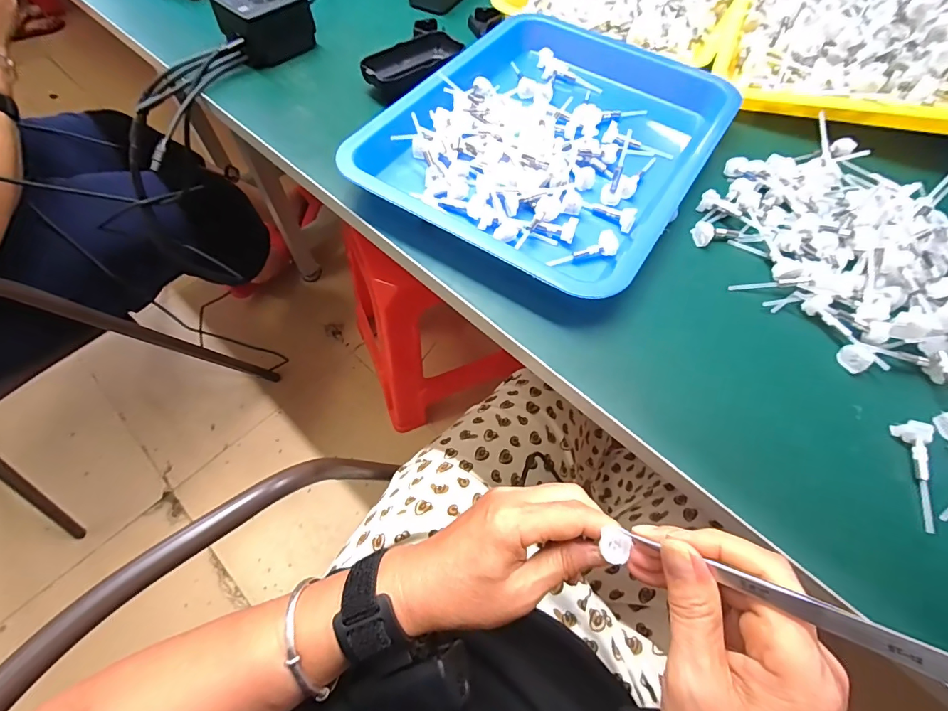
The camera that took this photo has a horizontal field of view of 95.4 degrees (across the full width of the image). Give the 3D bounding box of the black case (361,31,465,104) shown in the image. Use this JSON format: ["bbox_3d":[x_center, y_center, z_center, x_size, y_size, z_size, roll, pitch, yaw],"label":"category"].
[{"bbox_3d":[-0.067,-0.318,0.457,0.044,0.027,0.126,33,66,15],"label":"black case"}]

